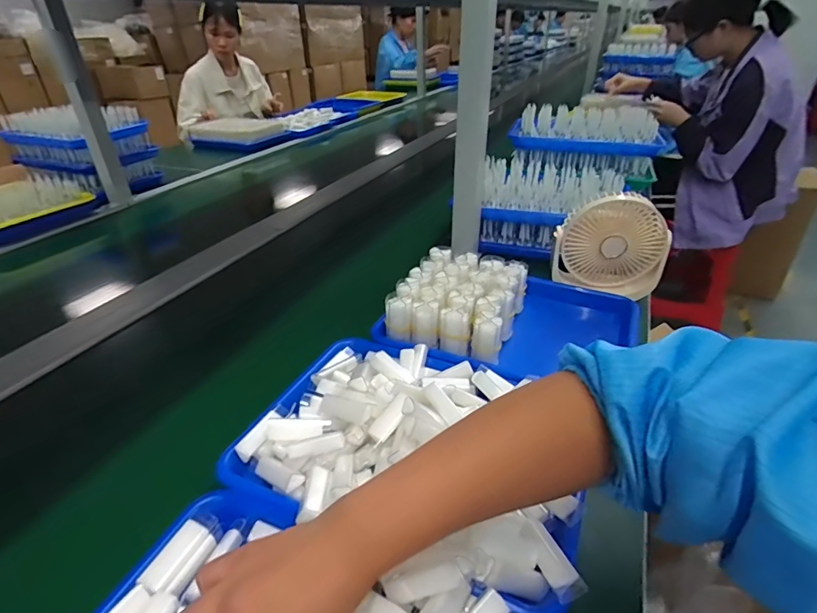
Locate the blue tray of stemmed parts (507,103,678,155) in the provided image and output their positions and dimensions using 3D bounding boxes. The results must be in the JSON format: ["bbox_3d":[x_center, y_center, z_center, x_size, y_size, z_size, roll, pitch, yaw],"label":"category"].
[{"bbox_3d":[0.385,-0.379,0.968,0.315,0.062,0.182,14,36,23],"label":"blue tray of stemmed parts"}]

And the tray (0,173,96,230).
[{"bbox_3d":[-0.912,-0.245,1.032,0.224,0.059,0.252,16,36,25],"label":"tray"}]

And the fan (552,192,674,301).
[{"bbox_3d":[0.306,-0.089,0.691,0.159,0.158,0.057,2,32,5],"label":"fan"}]

